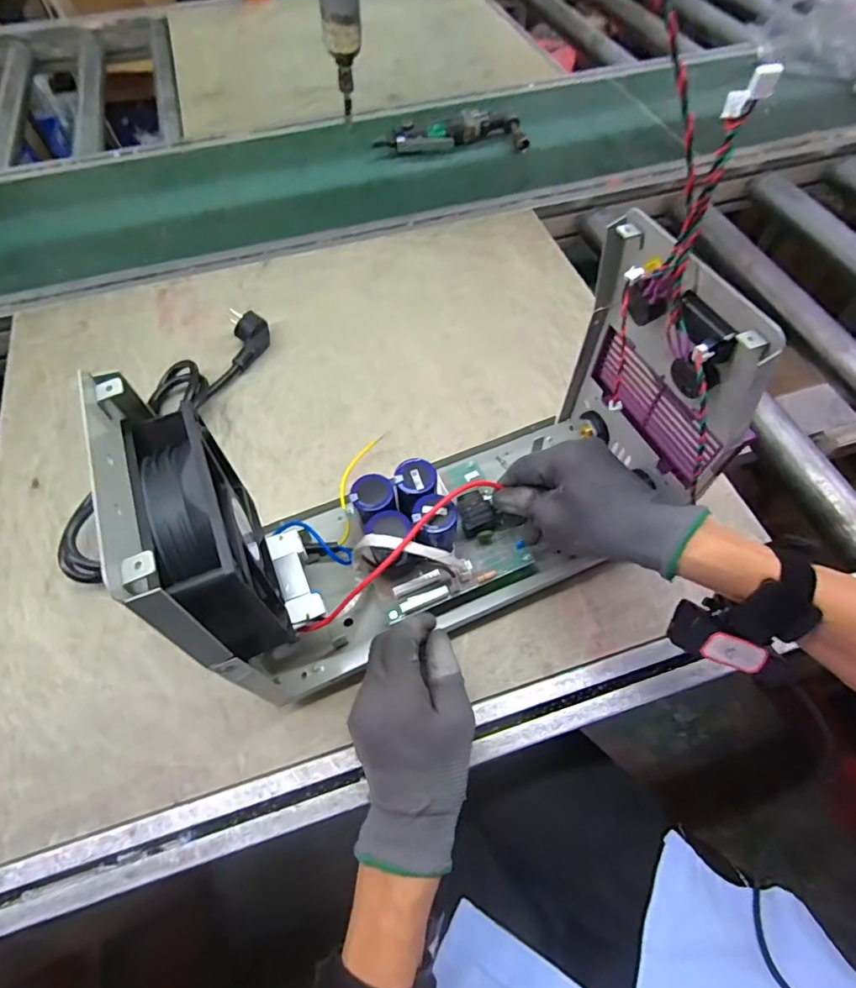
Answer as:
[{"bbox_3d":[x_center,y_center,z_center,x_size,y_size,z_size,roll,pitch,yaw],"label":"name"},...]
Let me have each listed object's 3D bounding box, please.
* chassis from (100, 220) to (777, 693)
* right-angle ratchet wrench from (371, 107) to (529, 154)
[{"bbox_3d":[0.015,-0.016,0.362,0.357,0.230,0.146,-21,62,-11],"label":"chassis"},{"bbox_3d":[0.037,-0.570,0.803,0.238,0.039,0.062,-6,60,-3],"label":"right-angle ratchet wrench"}]

